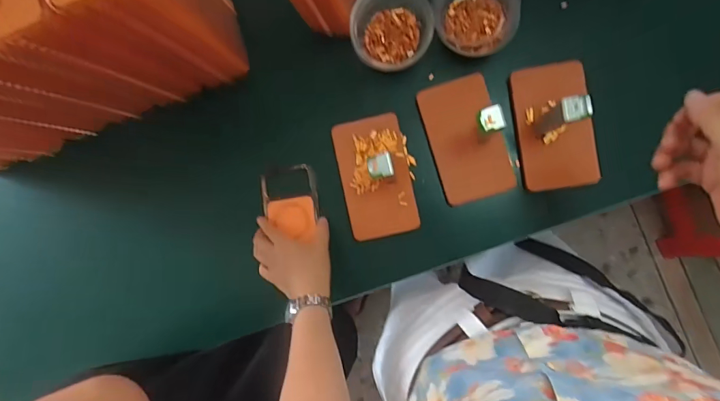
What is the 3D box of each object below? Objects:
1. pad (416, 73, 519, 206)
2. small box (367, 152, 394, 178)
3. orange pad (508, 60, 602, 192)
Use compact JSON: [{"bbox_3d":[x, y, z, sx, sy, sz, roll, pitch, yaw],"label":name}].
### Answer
[{"bbox_3d":[0.153,-0.087,0.600,0.099,0.015,0.173,-17,87,4],"label":"pad"},{"bbox_3d":[0.025,-0.042,0.503,0.029,0.011,0.029,-10,88,4],"label":"small box"},{"bbox_3d":[0.274,-0.105,0.585,0.096,0.023,0.173,-9,88,4],"label":"orange pad"}]

